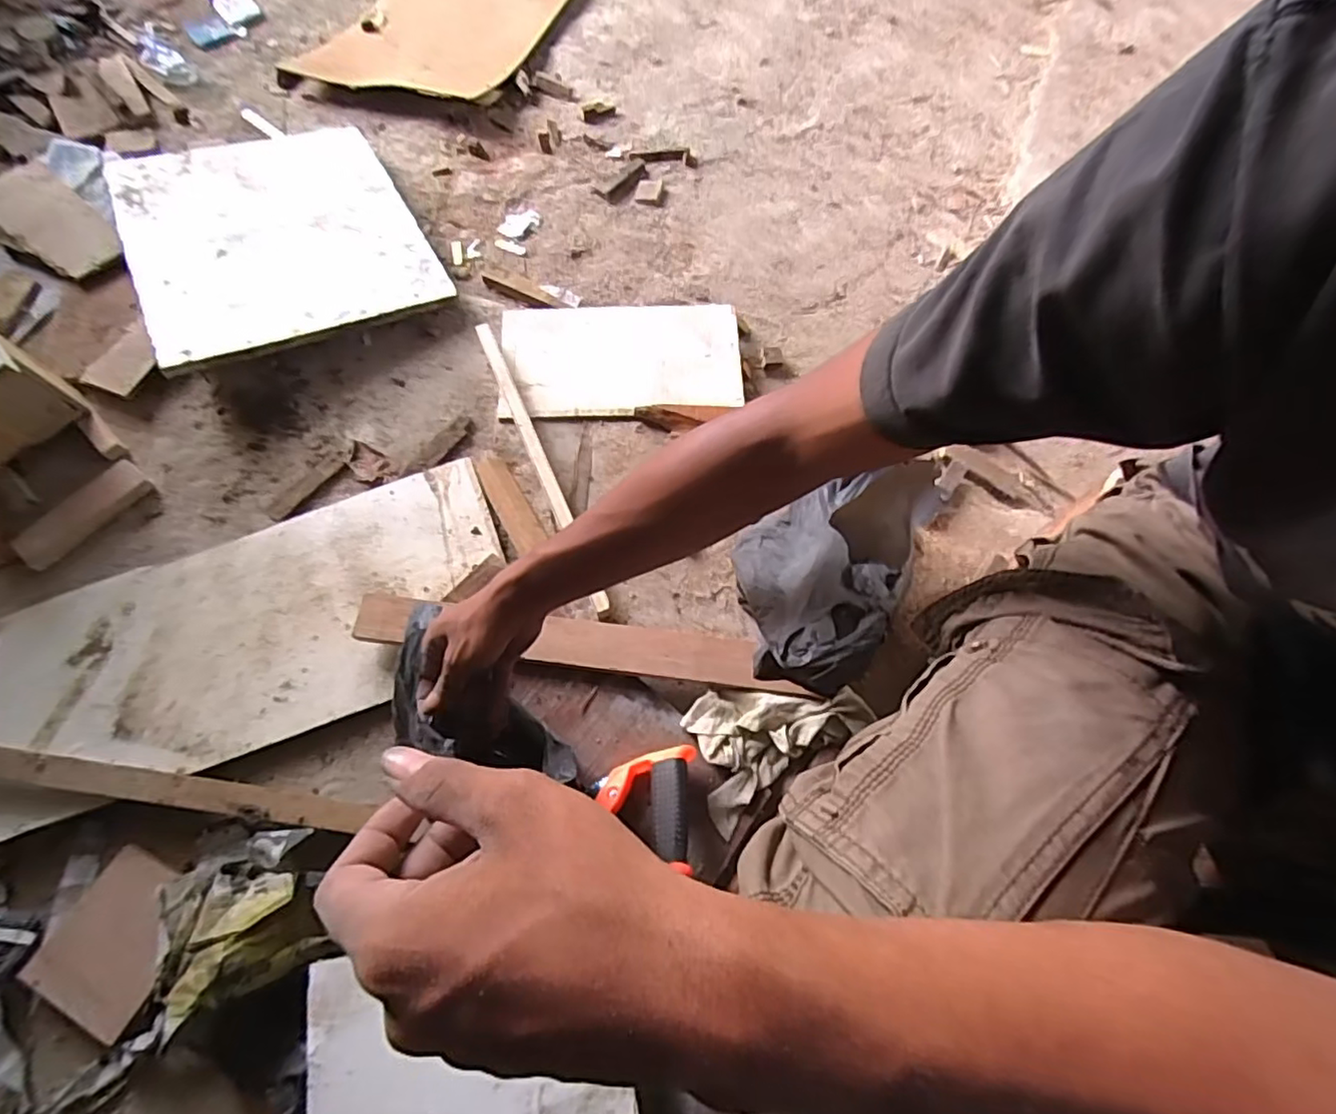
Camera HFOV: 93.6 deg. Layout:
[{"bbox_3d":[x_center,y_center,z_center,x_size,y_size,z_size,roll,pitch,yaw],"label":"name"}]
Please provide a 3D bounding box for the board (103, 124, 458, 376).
[{"bbox_3d":[-0.575,-0.483,0.914,0.373,0.021,0.467,-25,67,-19],"label":"board"}]

